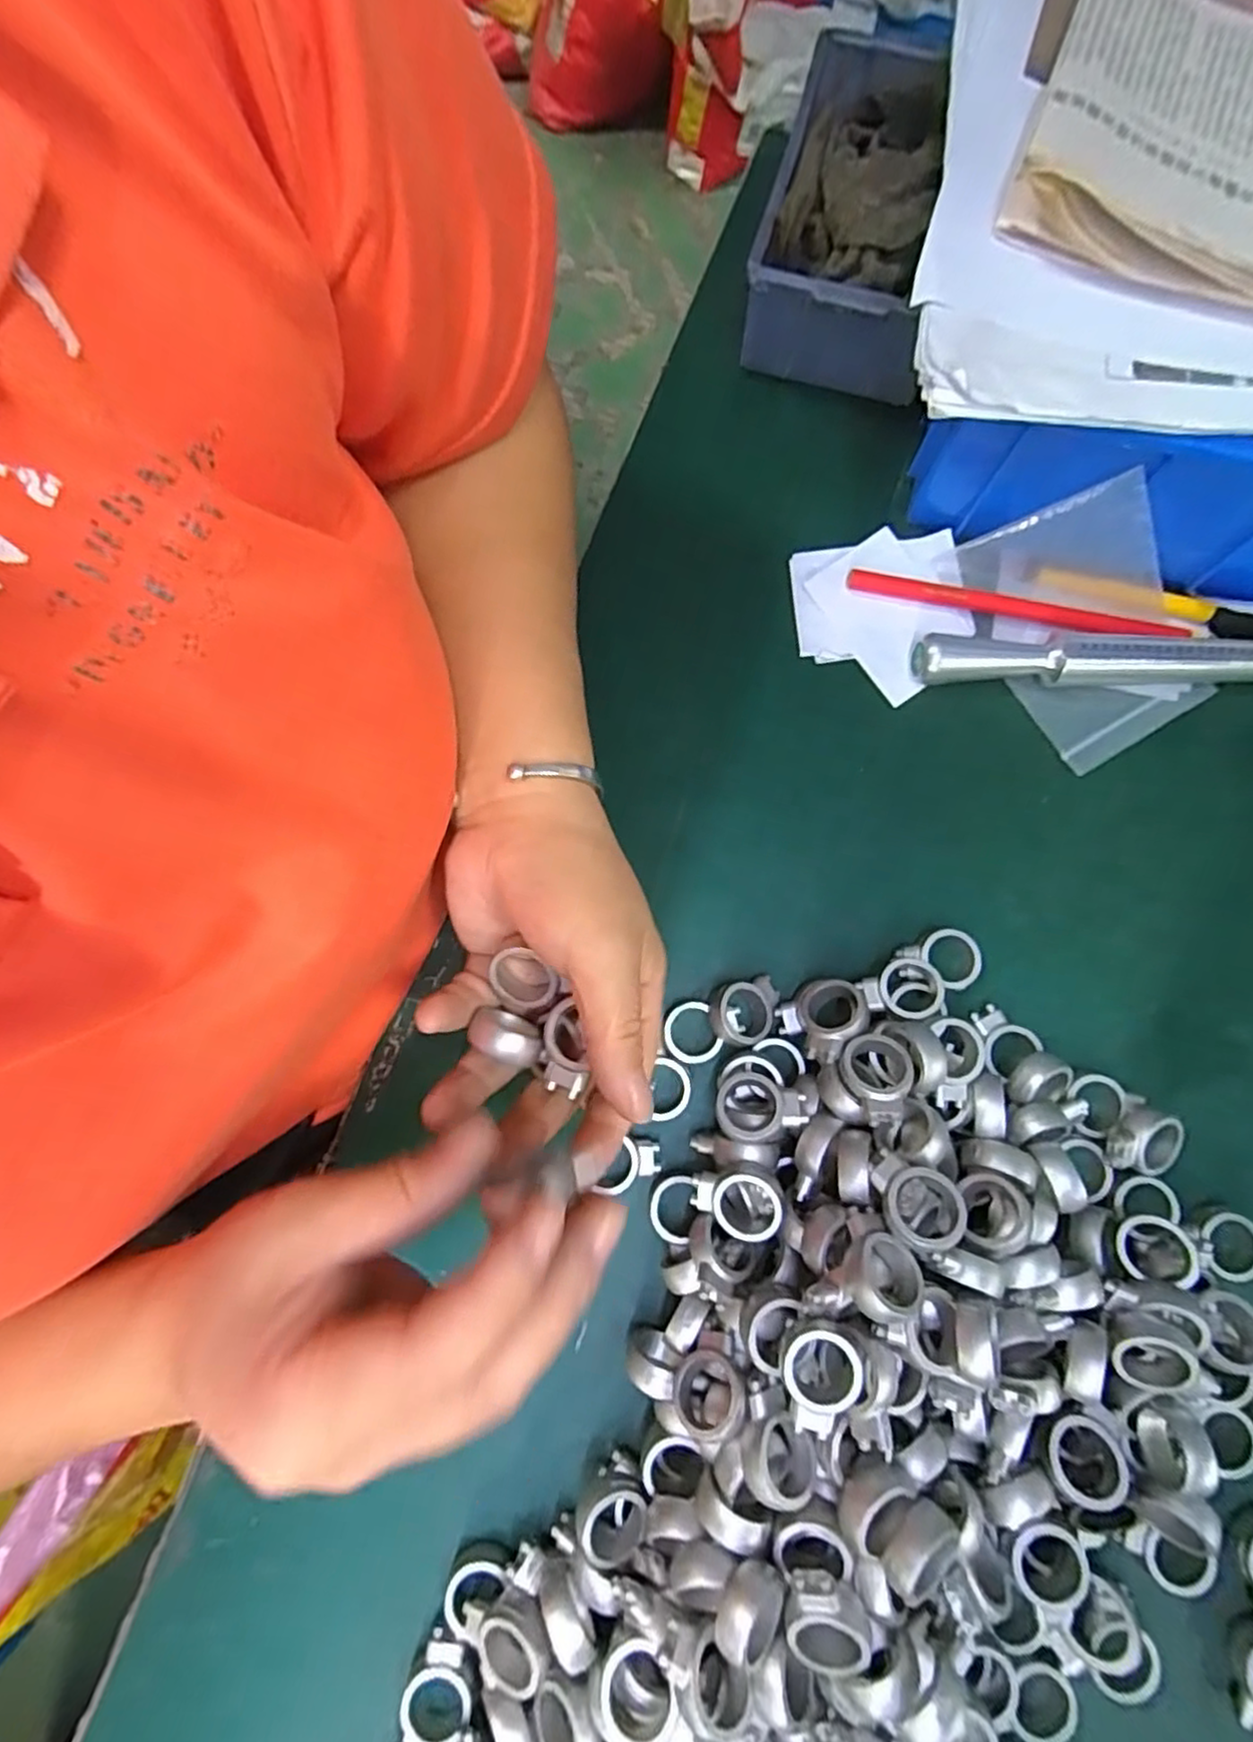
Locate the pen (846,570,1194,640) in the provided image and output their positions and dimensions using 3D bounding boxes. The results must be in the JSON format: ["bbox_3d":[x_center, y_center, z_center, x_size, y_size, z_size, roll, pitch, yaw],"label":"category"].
[{"bbox_3d":[0.179,-0.122,0.317,0.150,0.012,0.012,11,80,2],"label":"pen"}]

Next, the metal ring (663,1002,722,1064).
[{"bbox_3d":[0.027,0.069,0.288,0.023,0.005,0.025,0,80,0],"label":"metal ring"}]

